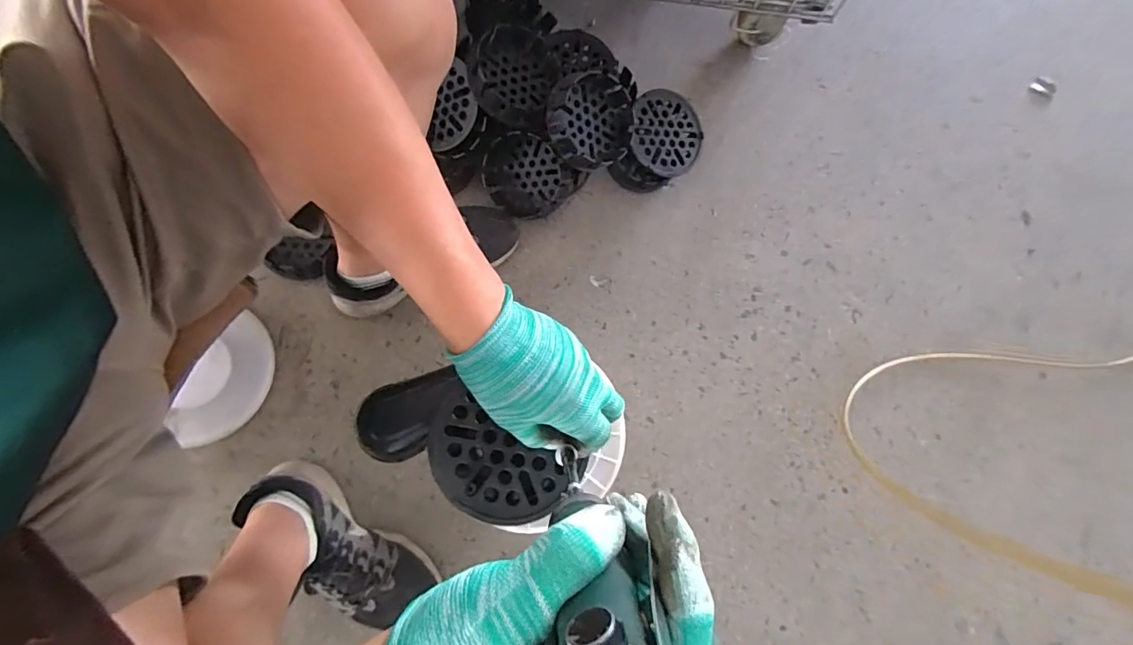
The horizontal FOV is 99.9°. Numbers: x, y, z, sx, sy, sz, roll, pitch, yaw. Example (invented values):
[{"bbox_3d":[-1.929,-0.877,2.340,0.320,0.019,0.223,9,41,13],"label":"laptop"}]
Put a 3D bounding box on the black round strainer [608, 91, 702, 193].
[{"bbox_3d":[0.145,-0.292,0.781,0.129,0.065,0.157,29,86,-14],"label":"black round strainer"}]

